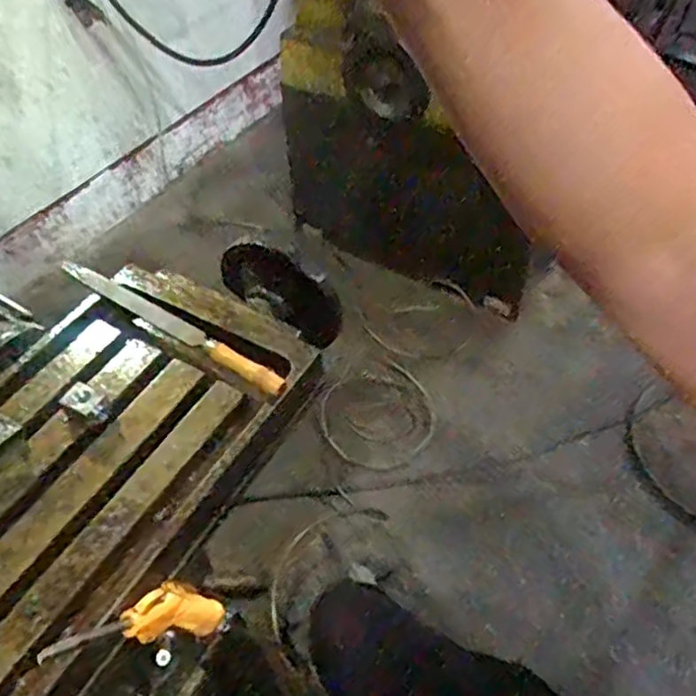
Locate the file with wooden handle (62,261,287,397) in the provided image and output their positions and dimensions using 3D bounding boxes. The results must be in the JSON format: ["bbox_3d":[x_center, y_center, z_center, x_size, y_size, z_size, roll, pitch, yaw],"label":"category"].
[{"bbox_3d":[-0.169,-0.027,0.630,0.286,0.021,0.026,29,56,24],"label":"file with wooden handle"}]

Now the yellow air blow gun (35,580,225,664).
[{"bbox_3d":[-0.142,0.200,0.493,0.022,0.201,0.049,29,83,24],"label":"yellow air blow gun"}]

